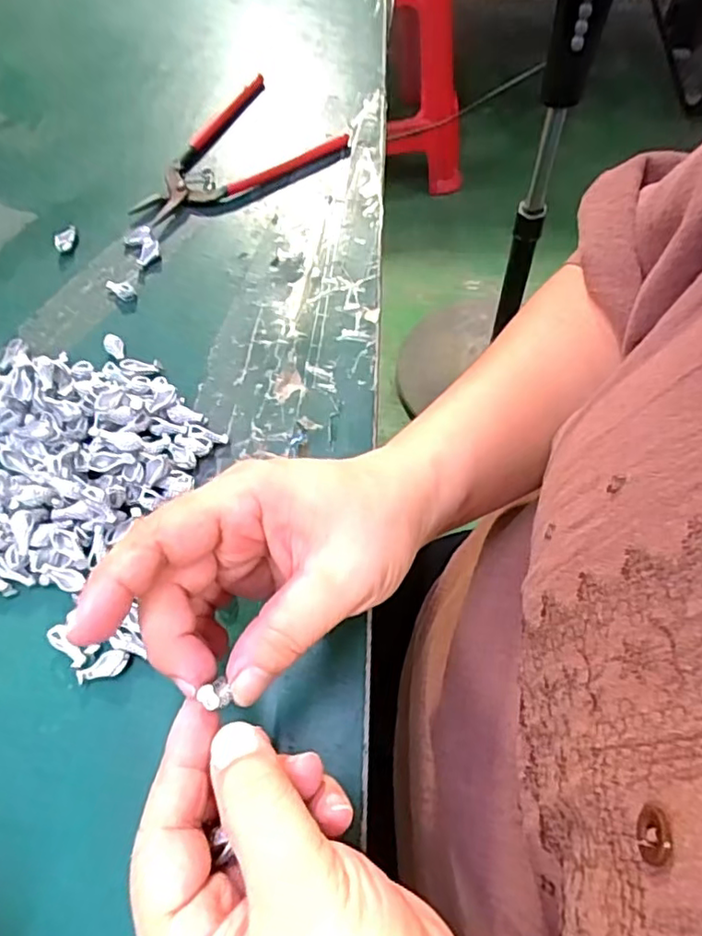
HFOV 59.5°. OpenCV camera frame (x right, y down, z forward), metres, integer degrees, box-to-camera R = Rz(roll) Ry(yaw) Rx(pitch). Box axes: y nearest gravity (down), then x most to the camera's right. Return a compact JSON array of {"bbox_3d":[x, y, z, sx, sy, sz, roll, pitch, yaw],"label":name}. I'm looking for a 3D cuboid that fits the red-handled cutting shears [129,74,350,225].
[{"bbox_3d":[-0.089,-0.218,0.433,0.148,0.011,0.102,-41,66,-17],"label":"red-handled cutting shears"}]

